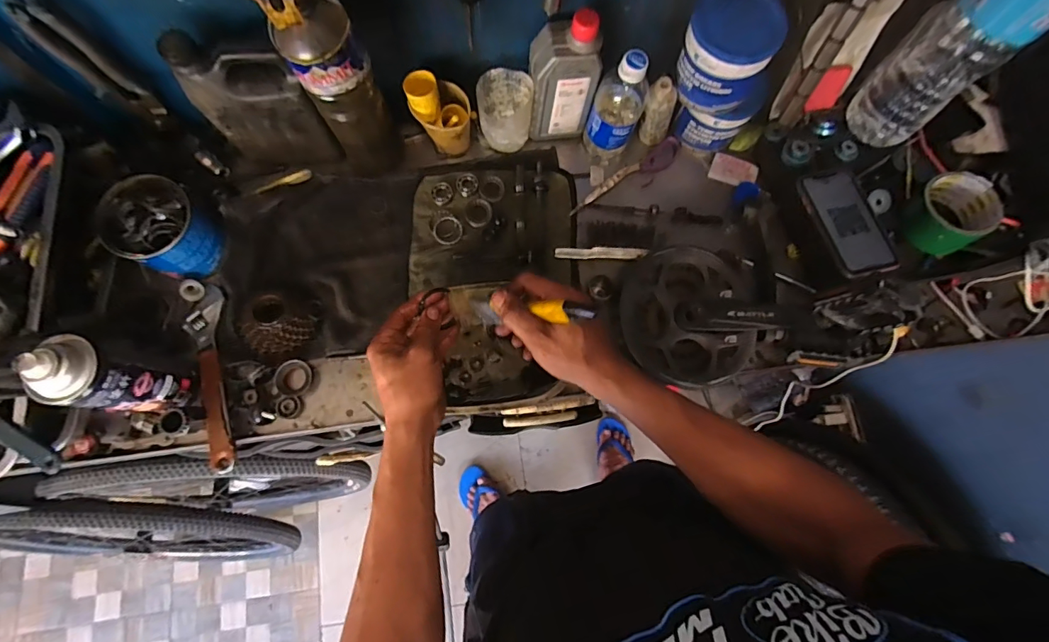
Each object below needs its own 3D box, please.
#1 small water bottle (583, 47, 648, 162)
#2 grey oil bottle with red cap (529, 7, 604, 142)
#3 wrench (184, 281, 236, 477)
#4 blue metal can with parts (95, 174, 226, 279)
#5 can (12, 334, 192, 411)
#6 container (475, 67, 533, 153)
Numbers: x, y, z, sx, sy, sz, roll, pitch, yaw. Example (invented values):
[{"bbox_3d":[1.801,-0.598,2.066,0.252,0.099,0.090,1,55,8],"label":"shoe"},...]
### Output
[{"bbox_3d":[0.120,-0.276,0.600,0.064,0.170,0.060,19,76,3],"label":"small water bottle"},{"bbox_3d":[0.048,-0.307,0.590,0.079,0.186,0.052,0,76,-2],"label":"grey oil bottle with red cap"},{"bbox_3d":[-0.383,0.065,0.559,0.045,0.025,0.233,-15,77,-6],"label":"wrench"},{"bbox_3d":[-0.437,-0.113,0.556,0.090,0.082,0.096,0,76,-2],"label":"blue metal can with parts"},{"bbox_3d":[-0.419,0.059,0.470,0.051,0.161,0.061,17,76,2],"label":"can"},{"bbox_3d":[-0.026,-0.276,0.620,0.071,0.089,0.067,-1,76,-2],"label":"container"}]

